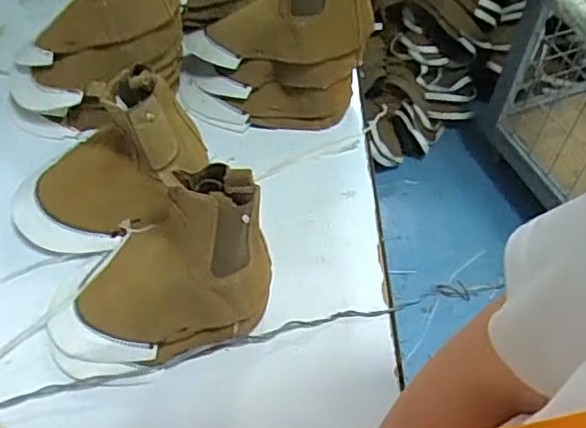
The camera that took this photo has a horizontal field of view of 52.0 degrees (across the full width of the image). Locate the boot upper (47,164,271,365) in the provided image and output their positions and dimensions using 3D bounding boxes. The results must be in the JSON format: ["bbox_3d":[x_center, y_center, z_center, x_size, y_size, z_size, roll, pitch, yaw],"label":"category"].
[{"bbox_3d":[-0.149,0.053,0.641,0.238,0.160,0.166,-7,54,-5],"label":"boot upper"}]

